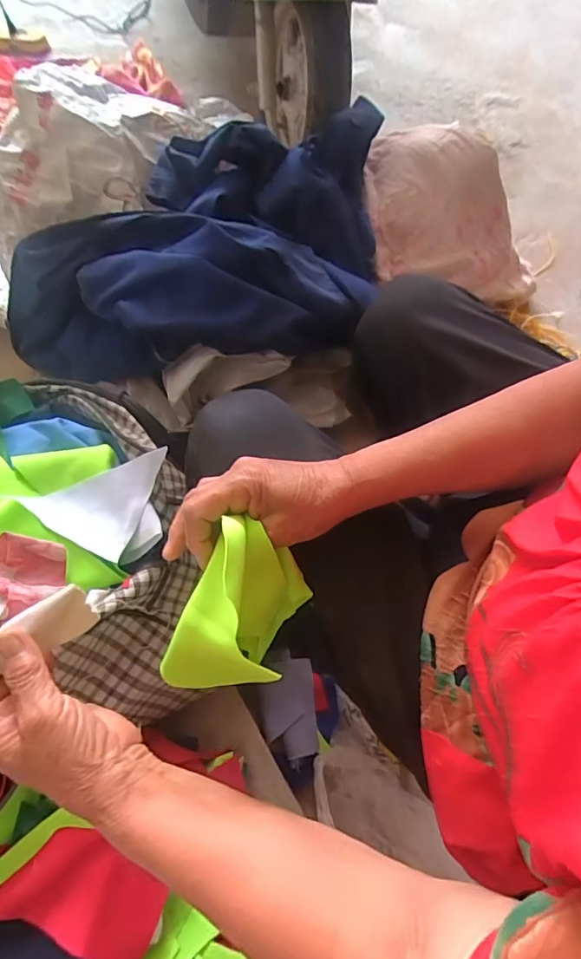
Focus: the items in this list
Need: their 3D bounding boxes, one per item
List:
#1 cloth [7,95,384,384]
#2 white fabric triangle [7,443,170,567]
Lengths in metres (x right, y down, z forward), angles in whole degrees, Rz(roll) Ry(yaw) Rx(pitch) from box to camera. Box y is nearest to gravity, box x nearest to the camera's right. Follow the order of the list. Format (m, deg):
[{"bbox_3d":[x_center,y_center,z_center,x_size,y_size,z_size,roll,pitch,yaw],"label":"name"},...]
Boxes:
[{"bbox_3d":[-0.142,-0.363,0.772,0.544,0.175,0.383,3,67,1],"label":"cloth"},{"bbox_3d":[-0.196,0.039,0.518,0.153,0.035,0.098,-15,68,-6],"label":"white fabric triangle"}]

